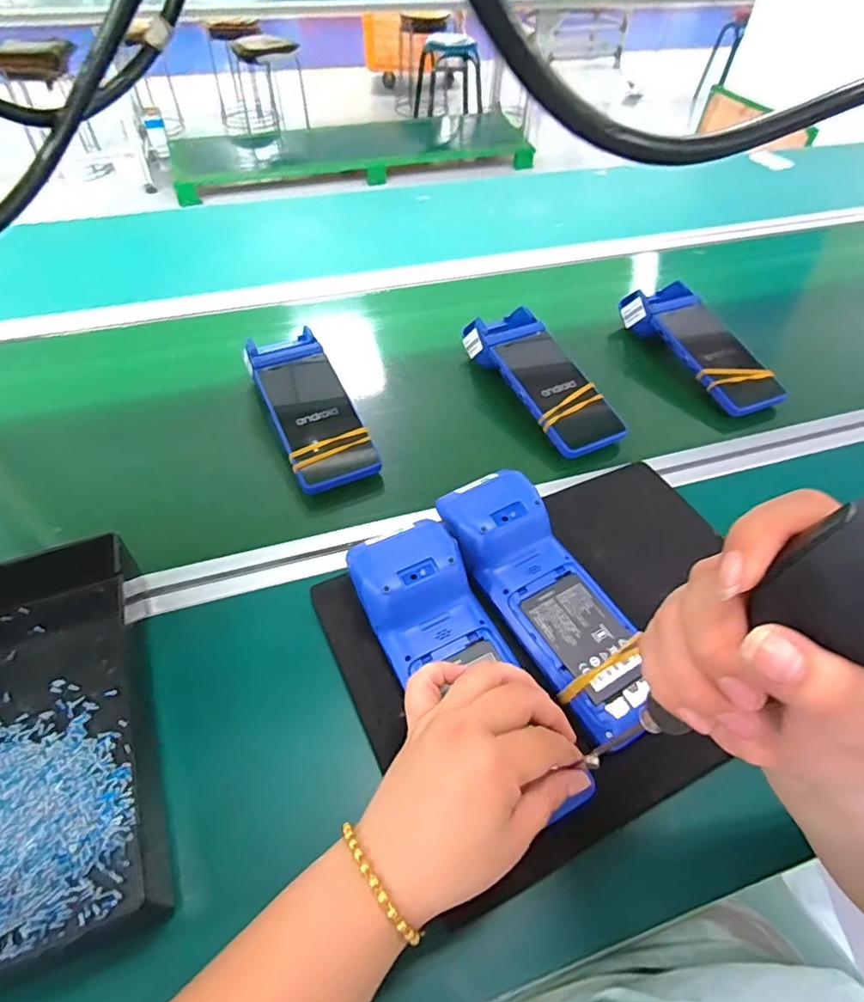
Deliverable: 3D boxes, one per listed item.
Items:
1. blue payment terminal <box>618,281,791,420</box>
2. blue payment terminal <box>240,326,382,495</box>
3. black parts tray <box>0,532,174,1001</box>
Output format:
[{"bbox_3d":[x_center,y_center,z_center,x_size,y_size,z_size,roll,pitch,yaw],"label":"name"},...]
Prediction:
[{"bbox_3d":[0.323,-0.181,0.678,0.086,0.059,0.225,-19,54,-17],"label":"blue payment terminal"},{"bbox_3d":[-0.131,-0.099,0.588,0.083,0.050,0.219,-20,54,-17],"label":"blue payment terminal"},{"bbox_3d":[-0.278,0.143,0.367,0.169,0.050,0.294,-18,54,-16],"label":"black parts tray"}]

